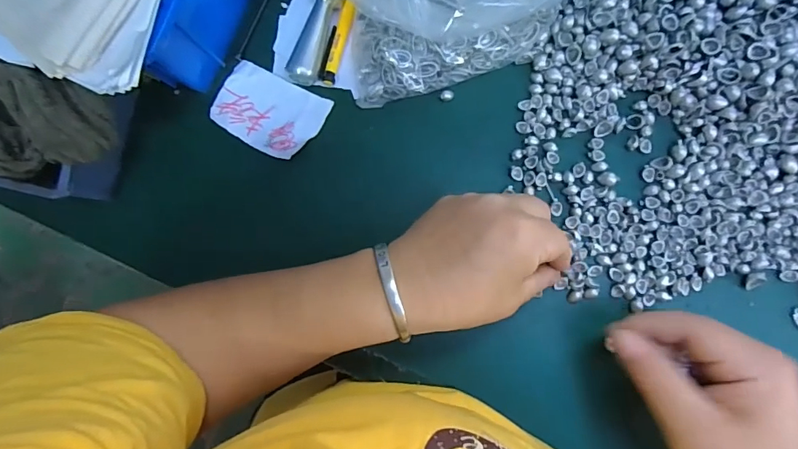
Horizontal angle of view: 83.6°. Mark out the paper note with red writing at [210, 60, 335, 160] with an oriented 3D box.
[{"bbox_3d":[-0.092,-0.080,0.317,0.074,0.012,0.051,26,89,5],"label":"paper note with red writing"}]

